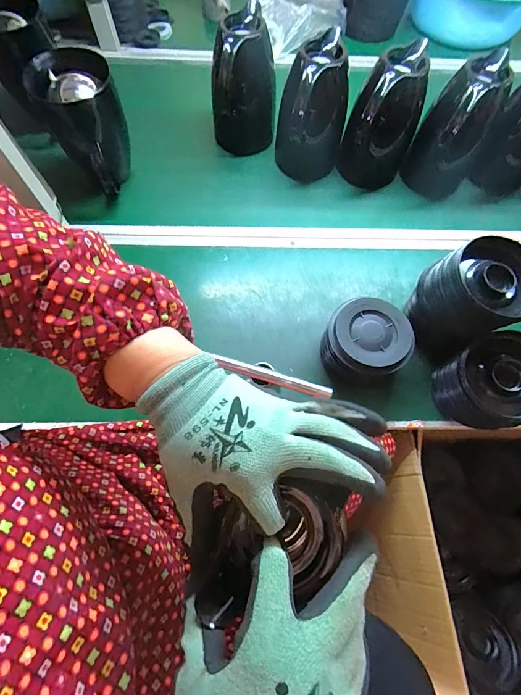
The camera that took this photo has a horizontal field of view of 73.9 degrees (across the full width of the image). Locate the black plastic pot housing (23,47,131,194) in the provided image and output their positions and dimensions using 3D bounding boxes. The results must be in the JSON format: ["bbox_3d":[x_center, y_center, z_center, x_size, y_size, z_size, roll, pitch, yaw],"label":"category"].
[{"bbox_3d":[-0.295,-0.380,0.595,0.125,0.170,0.112,-24,70,-11],"label":"black plastic pot housing"}]

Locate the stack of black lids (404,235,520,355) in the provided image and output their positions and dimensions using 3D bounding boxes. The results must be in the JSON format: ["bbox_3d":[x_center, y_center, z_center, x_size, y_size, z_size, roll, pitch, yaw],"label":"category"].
[{"bbox_3d":[0.308,-0.070,0.523,0.119,0.159,0.119,2,67,-1],"label":"stack of black lids"}]

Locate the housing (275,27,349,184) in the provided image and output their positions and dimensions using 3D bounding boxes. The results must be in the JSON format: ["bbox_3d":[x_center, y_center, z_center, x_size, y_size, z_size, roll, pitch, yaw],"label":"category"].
[{"bbox_3d":[0.092,-0.422,0.650,0.122,0.210,0.111,-17,69,-8],"label":"housing"}]

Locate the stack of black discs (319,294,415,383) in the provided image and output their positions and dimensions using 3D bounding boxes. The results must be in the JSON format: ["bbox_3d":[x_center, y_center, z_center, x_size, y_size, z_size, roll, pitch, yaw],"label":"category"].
[{"bbox_3d":[0.151,-0.006,0.527,0.135,0.089,0.119,-17,69,-9],"label":"stack of black discs"}]

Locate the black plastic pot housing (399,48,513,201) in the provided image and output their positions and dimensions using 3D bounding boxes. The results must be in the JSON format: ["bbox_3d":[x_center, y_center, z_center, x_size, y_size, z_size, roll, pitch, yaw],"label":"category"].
[{"bbox_3d":[0.352,-0.386,0.636,0.121,0.195,0.152,32,70,11],"label":"black plastic pot housing"}]

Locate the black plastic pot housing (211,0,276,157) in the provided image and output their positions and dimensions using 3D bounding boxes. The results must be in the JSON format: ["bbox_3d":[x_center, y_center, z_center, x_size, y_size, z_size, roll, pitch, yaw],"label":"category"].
[{"bbox_3d":[-0.031,-0.498,0.667,0.117,0.189,0.120,-1,67,-2],"label":"black plastic pot housing"}]

